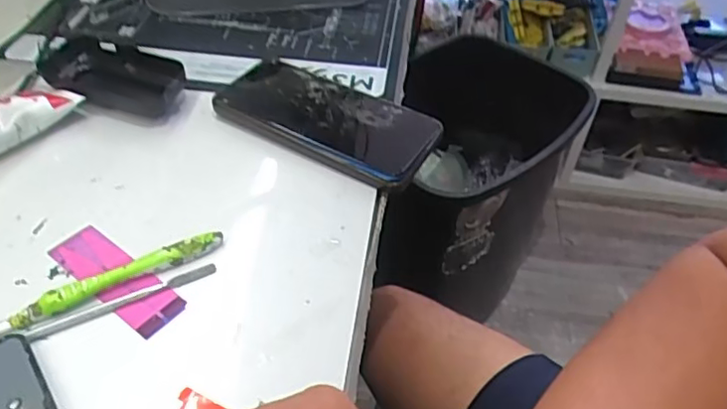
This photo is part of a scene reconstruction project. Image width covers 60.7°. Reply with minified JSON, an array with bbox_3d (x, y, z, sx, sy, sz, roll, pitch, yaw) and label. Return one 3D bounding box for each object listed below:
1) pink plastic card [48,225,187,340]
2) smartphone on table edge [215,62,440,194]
[{"bbox_3d":[-0.151,0.044,0.377,0.100,0.008,0.030,32,51,23],"label":"pink plastic card"},{"bbox_3d":[-0.028,-0.067,0.481,0.174,0.015,0.084,21,46,20],"label":"smartphone on table edge"}]

